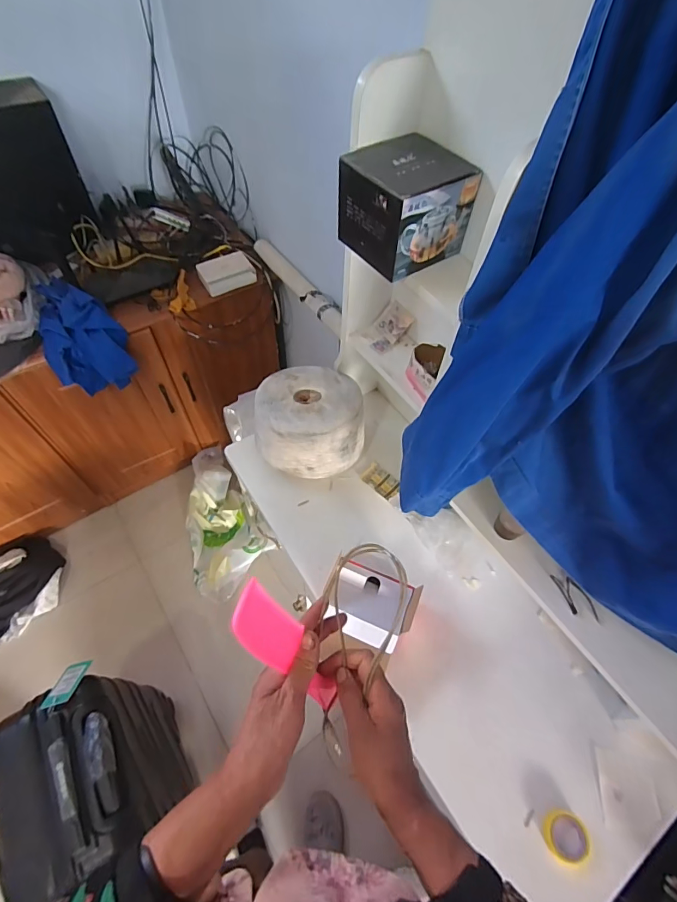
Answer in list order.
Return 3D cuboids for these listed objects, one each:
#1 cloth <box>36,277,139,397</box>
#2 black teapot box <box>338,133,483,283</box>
[{"bbox_3d":[-0.679,-0.309,1.136,0.188,0.191,0.235,-27,62,-18],"label":"cloth"},{"bbox_3d":[0.086,-0.326,0.567,0.124,0.107,0.121,-29,62,-19],"label":"black teapot box"}]

